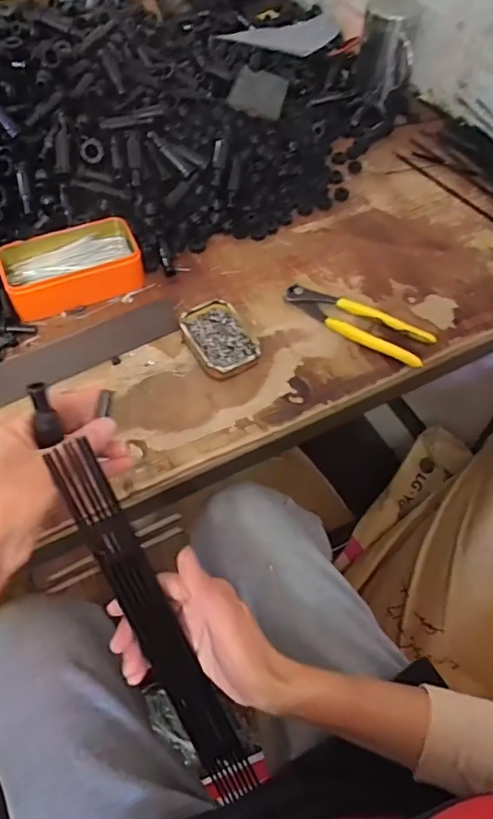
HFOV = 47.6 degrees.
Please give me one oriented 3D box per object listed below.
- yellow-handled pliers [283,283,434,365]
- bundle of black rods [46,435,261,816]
[{"bbox_3d":[0.116,-0.096,0.599,0.163,0.020,0.040,28,60,16],"label":"yellow-handled pliers"},{"bbox_3d":[-0.062,0.174,0.422,0.031,0.338,0.015,-27,19,-19],"label":"bundle of black rods"}]

